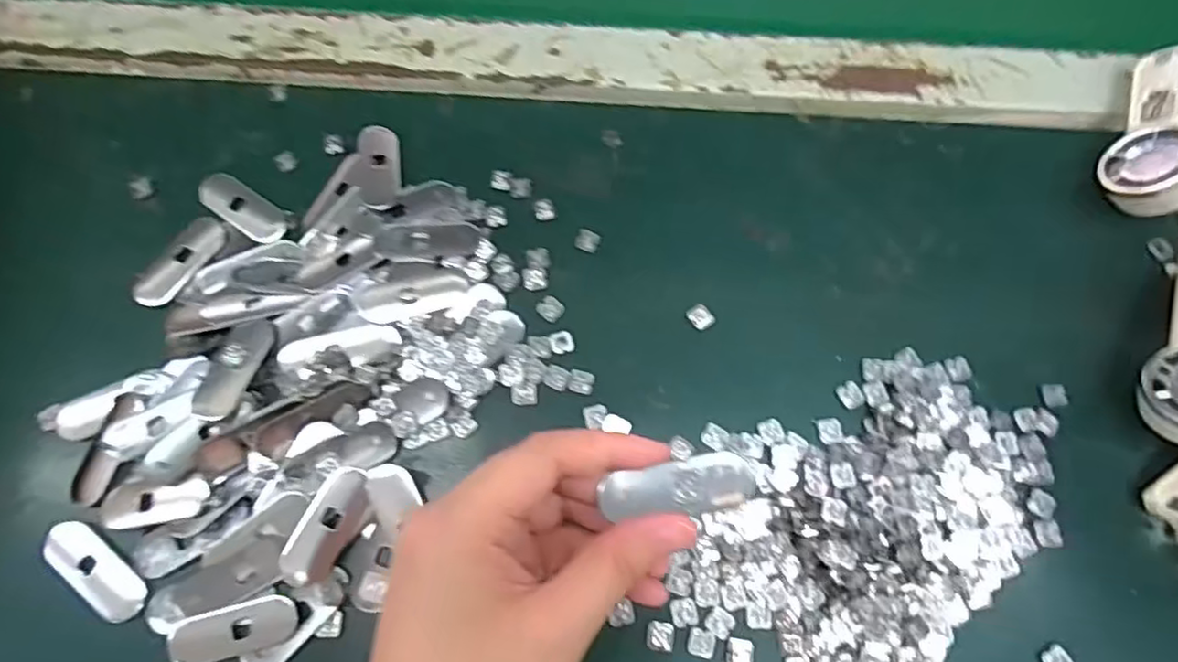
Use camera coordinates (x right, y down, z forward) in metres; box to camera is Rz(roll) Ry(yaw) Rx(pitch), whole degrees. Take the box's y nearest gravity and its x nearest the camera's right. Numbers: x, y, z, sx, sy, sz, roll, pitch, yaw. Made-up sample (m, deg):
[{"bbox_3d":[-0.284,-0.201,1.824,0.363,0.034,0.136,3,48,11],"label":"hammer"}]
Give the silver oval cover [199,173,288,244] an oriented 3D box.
[{"bbox_3d":[-0.171,-0.061,0.317,0.049,0.005,0.020,34,76,9],"label":"silver oval cover"}]

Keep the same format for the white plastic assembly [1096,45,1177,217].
[{"bbox_3d":[0.286,-0.101,0.318,0.037,0.038,0.090,29,75,8],"label":"white plastic assembly"}]

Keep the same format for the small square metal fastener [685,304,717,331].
[{"bbox_3d":[0.053,-0.007,0.304,0.011,0.004,0.012,-38,77,-11],"label":"small square metal fastener"}]

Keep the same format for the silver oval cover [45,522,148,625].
[{"bbox_3d":[-0.206,0.100,0.266,0.050,0.004,0.019,36,76,10],"label":"silver oval cover"}]

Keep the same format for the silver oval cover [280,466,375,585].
[{"bbox_3d":[-0.109,0.082,0.269,0.021,0.006,0.049,28,75,8],"label":"silver oval cover"}]

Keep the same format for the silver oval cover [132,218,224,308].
[{"bbox_3d":[-0.197,-0.033,0.310,0.021,0.005,0.050,34,76,9],"label":"silver oval cover"}]

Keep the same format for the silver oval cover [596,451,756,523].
[{"bbox_3d":[0.029,0.052,0.214,0.050,0.004,0.018,-11,74,4],"label":"silver oval cover"}]

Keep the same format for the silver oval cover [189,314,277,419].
[{"bbox_3d":[-0.157,0.016,0.283,0.020,0.005,0.048,16,74,5],"label":"silver oval cover"}]

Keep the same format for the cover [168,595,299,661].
[{"bbox_3d":[-0.146,0.123,0.262,0.054,0.004,0.019,-17,86,2],"label":"cover"}]

